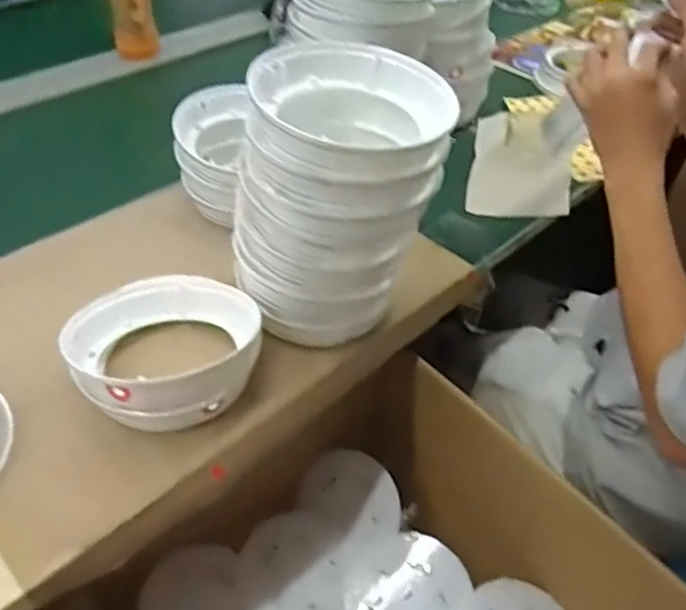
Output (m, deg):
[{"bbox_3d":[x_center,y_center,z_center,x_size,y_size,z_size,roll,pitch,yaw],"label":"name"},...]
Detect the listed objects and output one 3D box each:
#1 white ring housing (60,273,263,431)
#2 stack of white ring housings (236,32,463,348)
[{"bbox_3d":[-0.150,0.028,0.554,0.159,0.071,0.155,3,44,-3],"label":"white ring housing"},{"bbox_3d":[-0.005,-0.088,0.563,0.169,0.209,0.160,10,45,5],"label":"stack of white ring housings"}]

